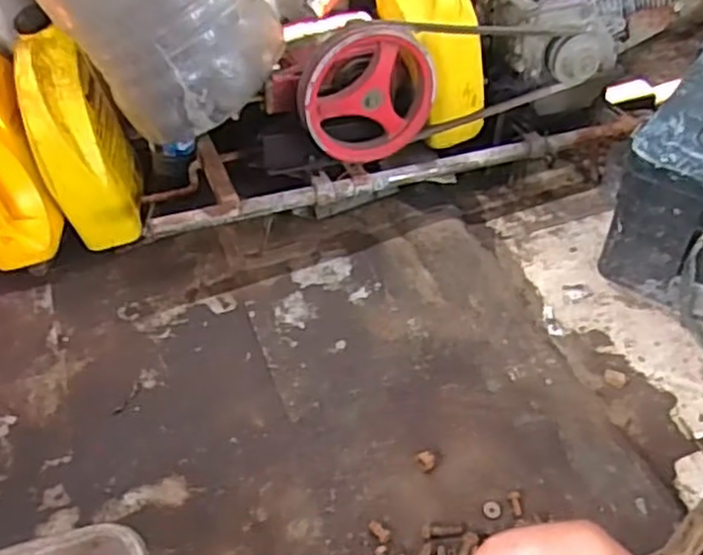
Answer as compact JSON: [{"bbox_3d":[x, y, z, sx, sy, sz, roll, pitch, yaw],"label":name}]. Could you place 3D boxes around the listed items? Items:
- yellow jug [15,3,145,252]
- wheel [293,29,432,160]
[{"bbox_3d":[-0.396,-0.201,1.081,0.105,0.312,0.169,-7,47,-2],"label":"yellow jug"},{"bbox_3d":[0.020,-0.246,0.993,0.191,0.179,0.055,-20,49,-14],"label":"wheel"}]

